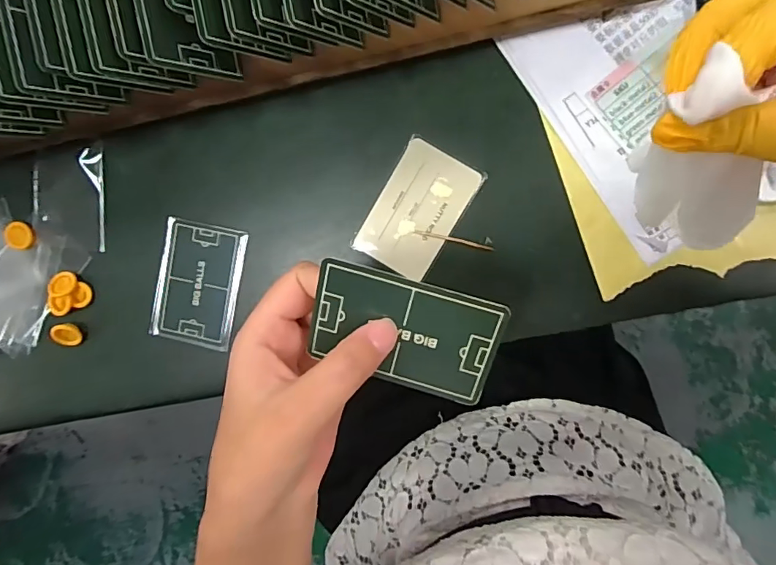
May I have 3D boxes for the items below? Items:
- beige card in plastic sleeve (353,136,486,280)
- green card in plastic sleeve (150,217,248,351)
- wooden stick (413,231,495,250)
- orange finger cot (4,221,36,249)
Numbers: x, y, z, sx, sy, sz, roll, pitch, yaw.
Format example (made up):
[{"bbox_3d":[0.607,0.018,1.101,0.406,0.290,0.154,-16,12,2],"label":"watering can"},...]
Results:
[{"bbox_3d":[0.020,-0.049,0.326,0.056,0.004,0.085,31,98,4],"label":"beige card in plastic sleeve"},{"bbox_3d":[-0.137,0.001,0.348,0.063,0.004,0.087,12,96,6],"label":"green card in plastic sleeve"},{"bbox_3d":[0.045,-0.029,0.324,0.053,0.004,0.004,14,96,6],"label":"wooden stick"},{"bbox_3d":[-0.278,-0.036,0.360,0.024,0.006,0.020,6,95,7],"label":"orange finger cot"}]

